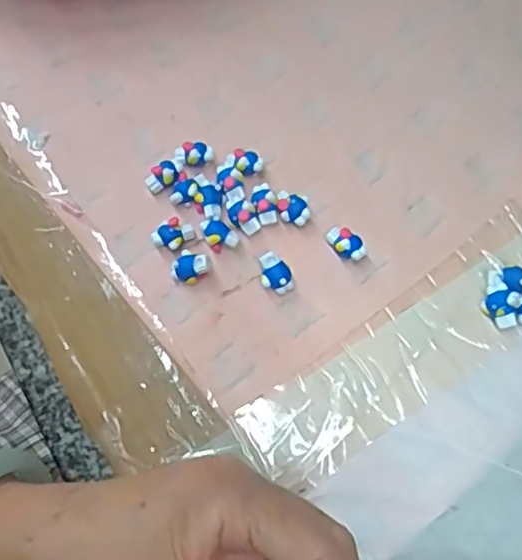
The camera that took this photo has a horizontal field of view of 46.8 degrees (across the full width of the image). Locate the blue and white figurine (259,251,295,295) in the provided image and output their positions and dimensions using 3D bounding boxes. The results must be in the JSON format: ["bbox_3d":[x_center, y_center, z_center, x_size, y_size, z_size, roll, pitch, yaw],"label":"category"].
[{"bbox_3d":[0.007,-0.003,0.311,0.016,0.012,0.019,-15,69,-4],"label":"blue and white figurine"}]

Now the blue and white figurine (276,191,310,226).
[{"bbox_3d":[0.017,-0.038,0.325,0.018,0.011,0.015,11,69,6],"label":"blue and white figurine"}]

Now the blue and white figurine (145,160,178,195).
[{"bbox_3d":[-0.054,-0.056,0.331,0.018,0.012,0.013,-27,70,-8],"label":"blue and white figurine"}]

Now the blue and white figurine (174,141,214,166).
[{"bbox_3d":[-0.037,-0.069,0.337,0.021,0.011,0.012,-4,69,0],"label":"blue and white figurine"}]

